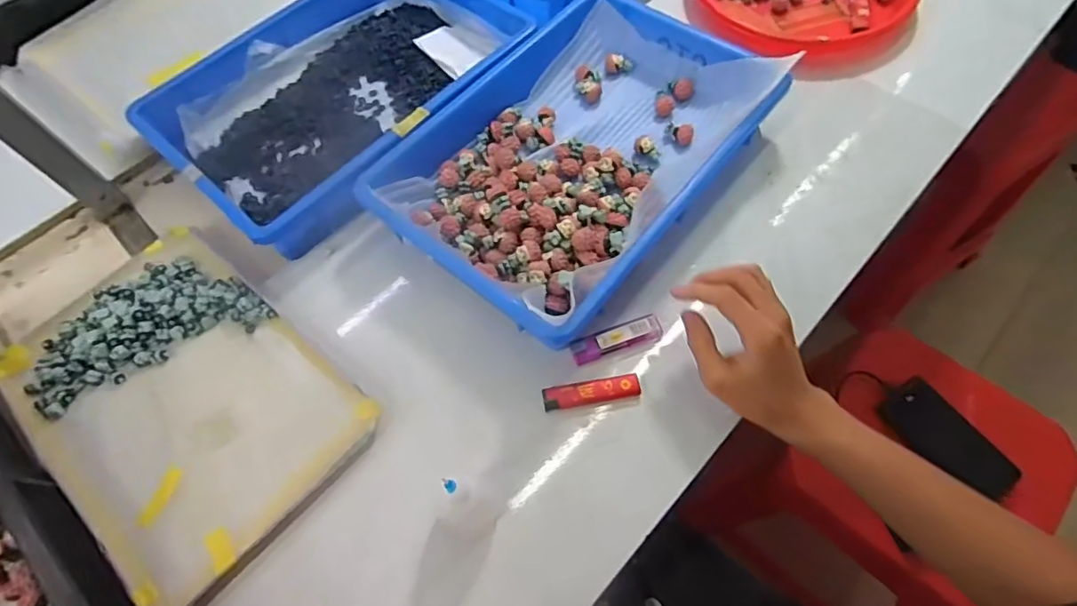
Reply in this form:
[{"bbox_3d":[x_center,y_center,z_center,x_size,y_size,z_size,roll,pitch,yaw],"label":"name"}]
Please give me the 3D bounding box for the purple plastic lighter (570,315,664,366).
[{"bbox_3d":[0.068,0.031,0.469,0.079,0.014,0.022,-18,63,-6],"label":"purple plastic lighter"}]

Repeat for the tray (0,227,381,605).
[{"bbox_3d":[-0.301,0.075,0.458,0.306,0.028,0.201,37,70,20],"label":"tray"}]

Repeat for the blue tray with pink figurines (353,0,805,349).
[{"bbox_3d":[0.040,-0.153,0.535,0.241,0.067,0.359,37,70,20],"label":"blue tray with pink figurines"}]

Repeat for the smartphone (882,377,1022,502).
[{"bbox_3d":[0.510,0.170,0.686,0.069,0.008,0.160,-41,70,7],"label":"smartphone"}]

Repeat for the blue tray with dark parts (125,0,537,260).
[{"bbox_3d":[-0.198,-0.241,0.592,0.245,0.056,0.379,38,71,20],"label":"blue tray with dark parts"}]

